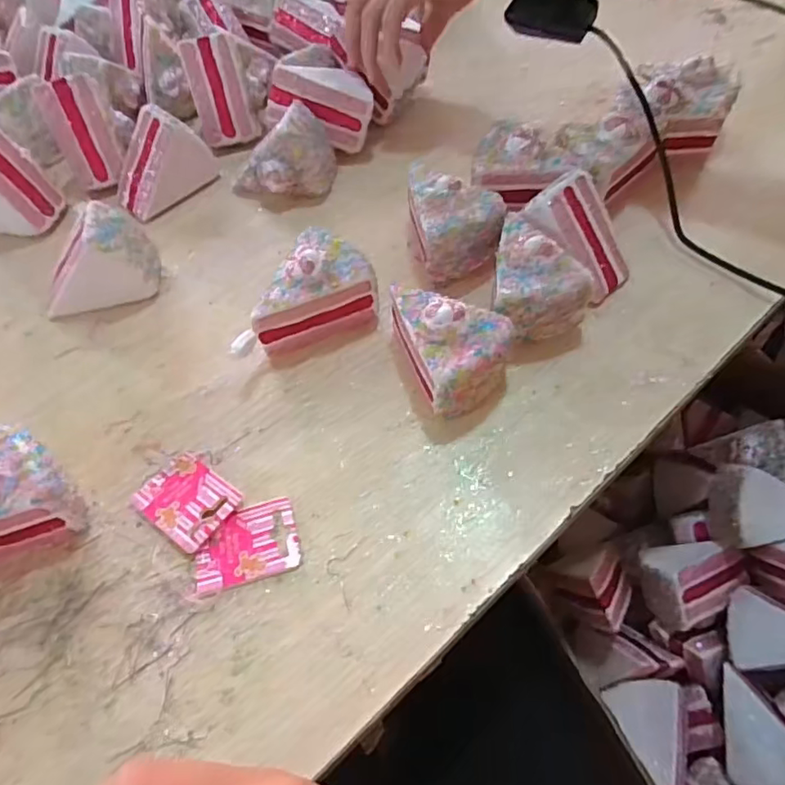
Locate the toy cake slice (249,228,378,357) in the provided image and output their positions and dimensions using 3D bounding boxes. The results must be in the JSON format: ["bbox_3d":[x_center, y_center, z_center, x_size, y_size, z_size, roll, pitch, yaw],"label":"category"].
[{"bbox_3d":[-0.059,-0.073,0.401,0.085,0.065,0.056,-21,57,-9],"label":"toy cake slice"}]

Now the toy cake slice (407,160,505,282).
[{"bbox_3d":[0.046,-0.127,0.426,0.070,0.064,0.073,-1,56,3],"label":"toy cake slice"}]

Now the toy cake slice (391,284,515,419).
[{"bbox_3d":[0.037,-0.036,0.370,0.064,0.063,0.086,-19,57,-9],"label":"toy cake slice"}]

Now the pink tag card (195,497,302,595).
[{"bbox_3d":[-0.084,0.087,0.329,0.058,0.004,0.043,-13,58,-8],"label":"pink tag card"}]

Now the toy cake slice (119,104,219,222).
[{"bbox_3d":[-0.204,-0.201,0.495,0.059,0.062,0.084,30,64,22],"label":"toy cake slice"}]

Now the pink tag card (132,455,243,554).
[{"bbox_3d":[-0.123,0.064,0.344,0.057,0.004,0.044,31,63,26],"label":"pink tag card"}]

